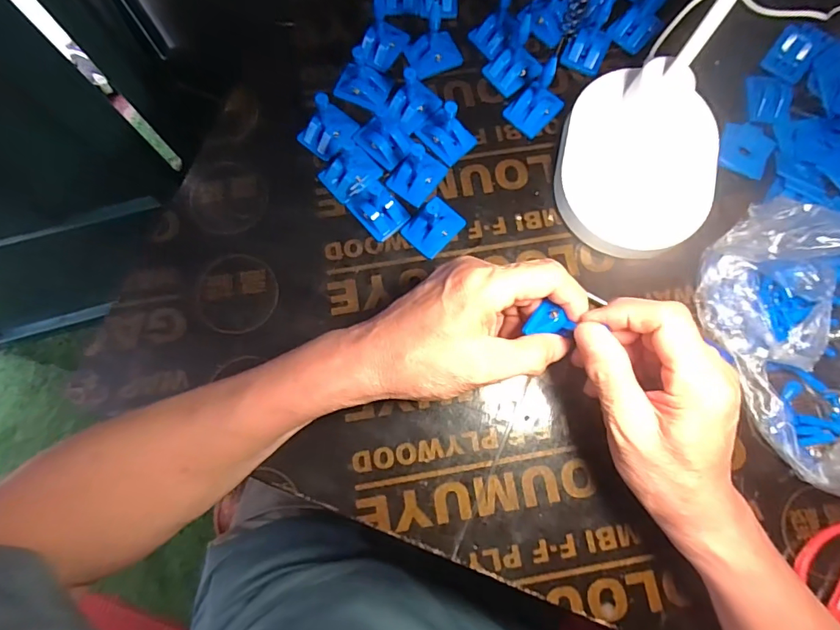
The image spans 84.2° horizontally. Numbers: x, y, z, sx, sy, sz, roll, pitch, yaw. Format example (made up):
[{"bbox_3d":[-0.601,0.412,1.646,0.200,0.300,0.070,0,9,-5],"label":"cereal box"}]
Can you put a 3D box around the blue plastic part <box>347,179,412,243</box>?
[{"bbox_3d":[-0.033,-0.085,0.375,0.035,0.012,0.041,-42,82,-8],"label":"blue plastic part"}]

